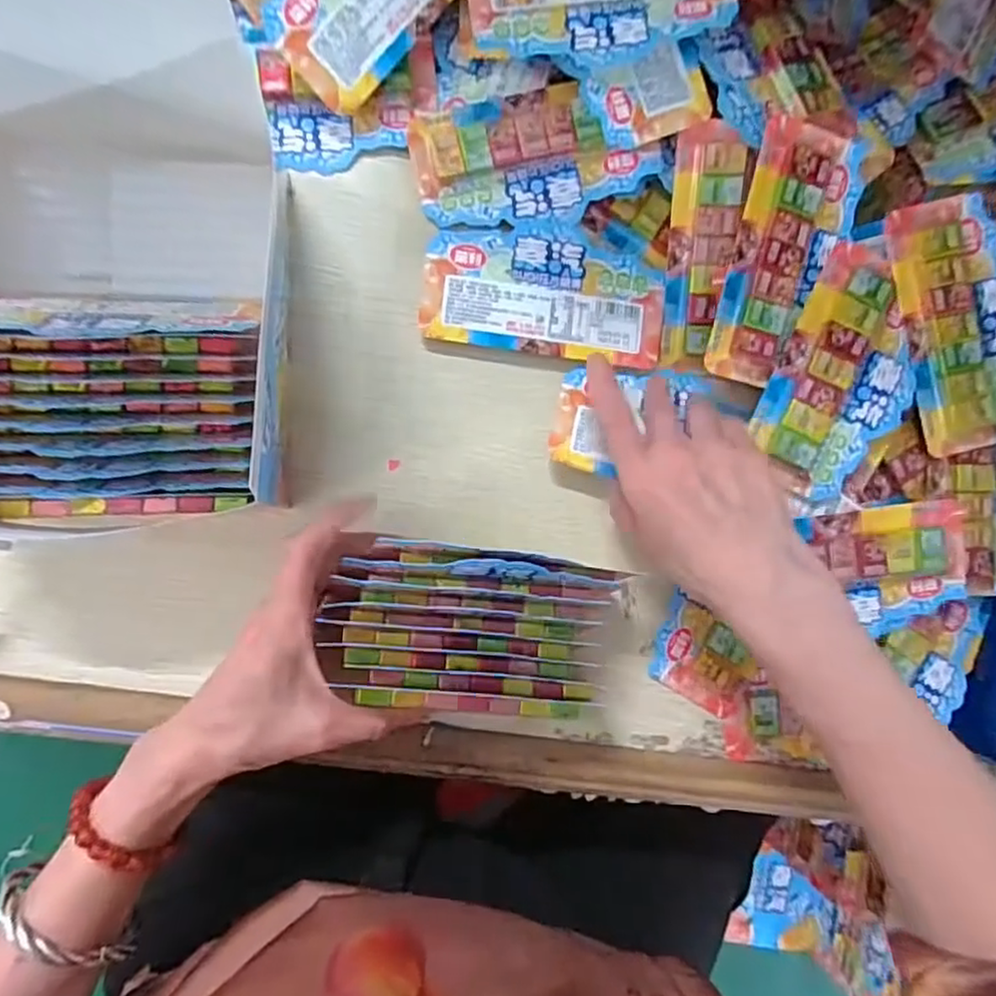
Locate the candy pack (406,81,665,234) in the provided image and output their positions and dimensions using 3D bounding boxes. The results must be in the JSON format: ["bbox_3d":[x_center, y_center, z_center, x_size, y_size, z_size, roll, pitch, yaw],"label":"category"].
[{"bbox_3d":[0.024,-0.201,0.393,0.142,0.016,0.073,-12,90,-8],"label":"candy pack"}]

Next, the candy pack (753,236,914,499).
[{"bbox_3d":[0.206,-0.073,0.391,0.075,0.018,0.142,23,85,-7],"label":"candy pack"}]

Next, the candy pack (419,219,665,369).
[{"bbox_3d":[0.030,-0.126,0.397,0.145,0.006,0.078,6,88,-8],"label":"candy pack"}]

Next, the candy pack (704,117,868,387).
[{"bbox_3d":[0.169,-0.140,0.388,0.065,0.021,0.148,12,87,-8],"label":"candy pack"}]

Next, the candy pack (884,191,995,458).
[{"bbox_3d":[0.278,-0.102,0.390,0.073,0.012,0.146,-16,91,-8],"label":"candy pack"}]

